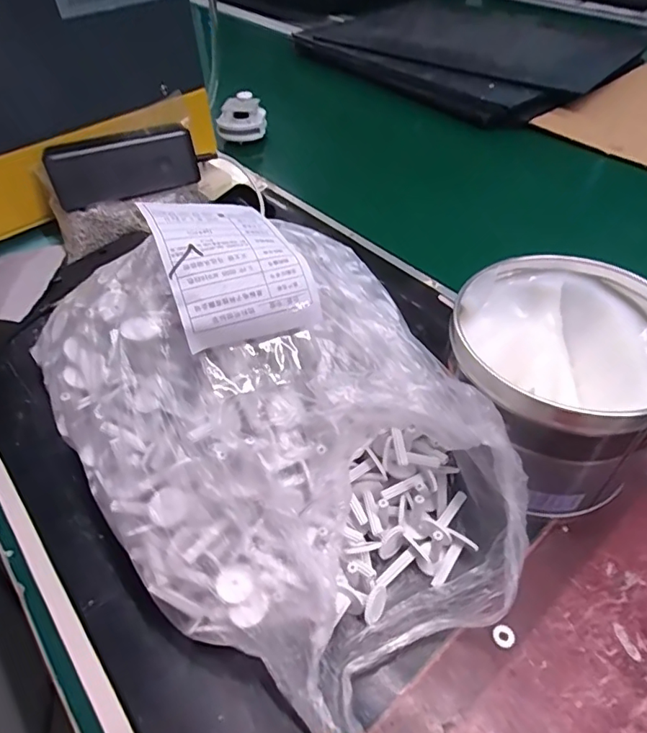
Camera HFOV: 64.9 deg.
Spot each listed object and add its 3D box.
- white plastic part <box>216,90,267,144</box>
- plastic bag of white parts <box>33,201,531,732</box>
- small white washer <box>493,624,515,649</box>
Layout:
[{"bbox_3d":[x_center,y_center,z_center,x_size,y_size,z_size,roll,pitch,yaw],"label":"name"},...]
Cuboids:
[{"bbox_3d":[-0.108,-0.326,0.670,0.063,0.047,0.045,-9,48,-6],"label":"white plastic part"},{"bbox_3d":[-0.028,0.024,0.281,0.210,0.136,0.269,-25,52,-20],"label":"plastic bag of white parts"},{"bbox_3d":[0.094,0.140,0.264,0.011,0.004,0.011,-1,49,1],"label":"small white washer"}]

